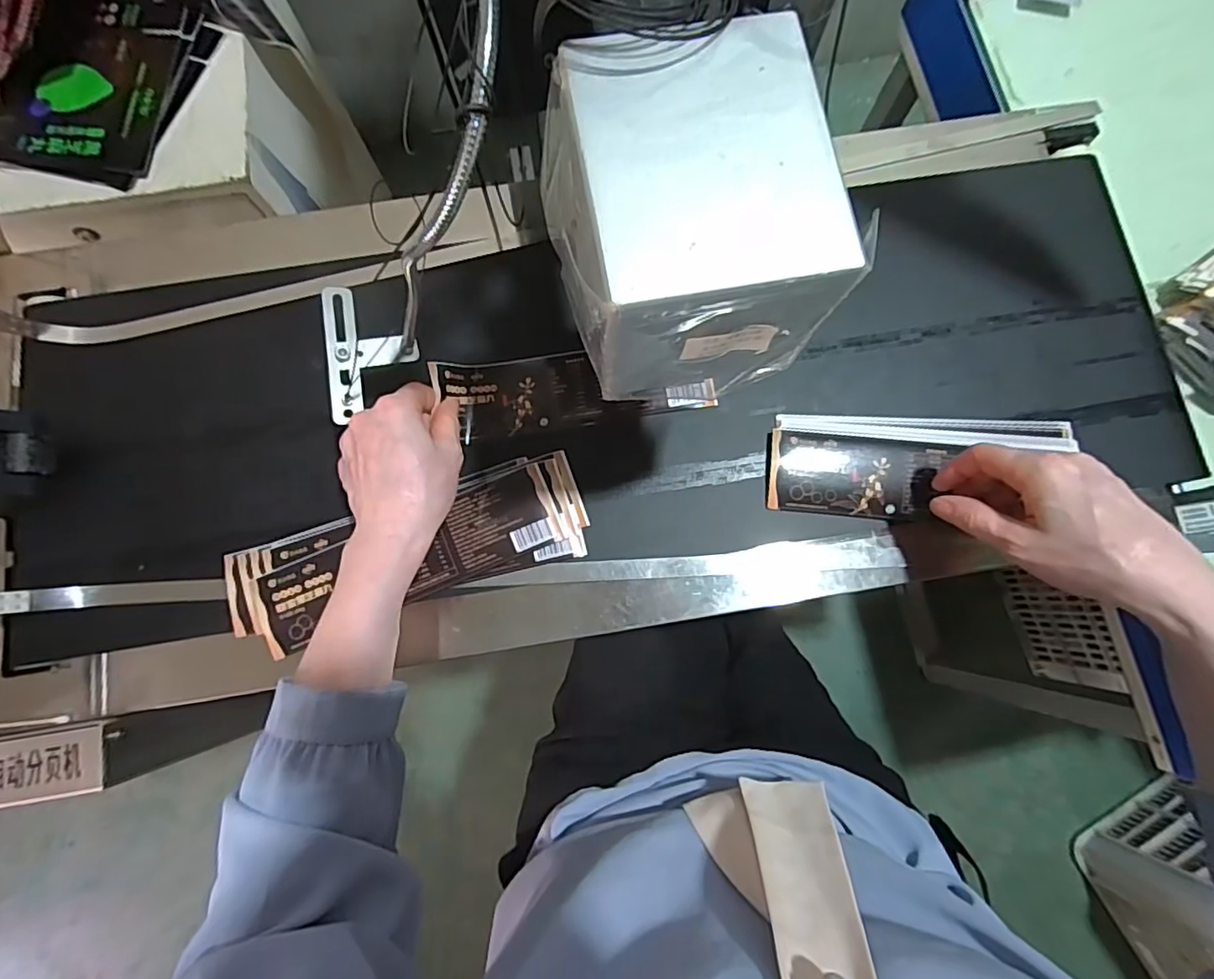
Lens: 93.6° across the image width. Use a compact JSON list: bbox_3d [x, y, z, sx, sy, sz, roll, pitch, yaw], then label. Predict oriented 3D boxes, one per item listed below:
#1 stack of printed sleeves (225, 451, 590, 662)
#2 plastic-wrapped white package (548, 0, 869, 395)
[{"bbox_3d":[-0.153,0.048,0.443,0.275,0.014,0.084,-18,80,-5],"label":"stack of printed sleeves"},{"bbox_3d":[0.036,-0.107,0.250,0.105,0.087,0.132,-7,79,-3],"label":"plastic-wrapped white package"}]

